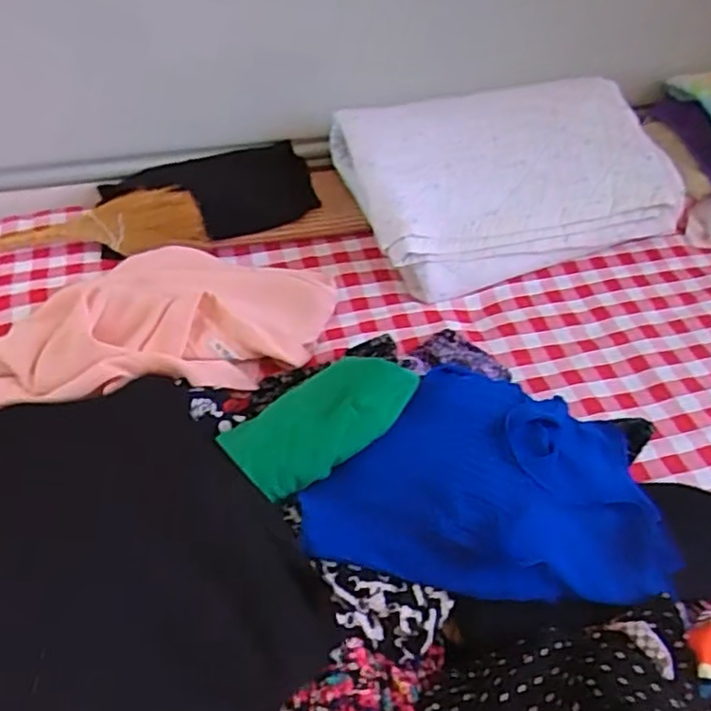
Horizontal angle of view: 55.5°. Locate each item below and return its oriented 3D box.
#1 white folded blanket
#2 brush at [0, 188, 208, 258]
[{"bbox_3d":[0.230,-0.280,1.080,0.481,0.174,0.304,-12,47,-14],"label":"white folded blanket"},{"bbox_3d":[-0.425,-0.185,0.989,0.409,0.080,0.086,0,45,-3],"label":"brush"}]

